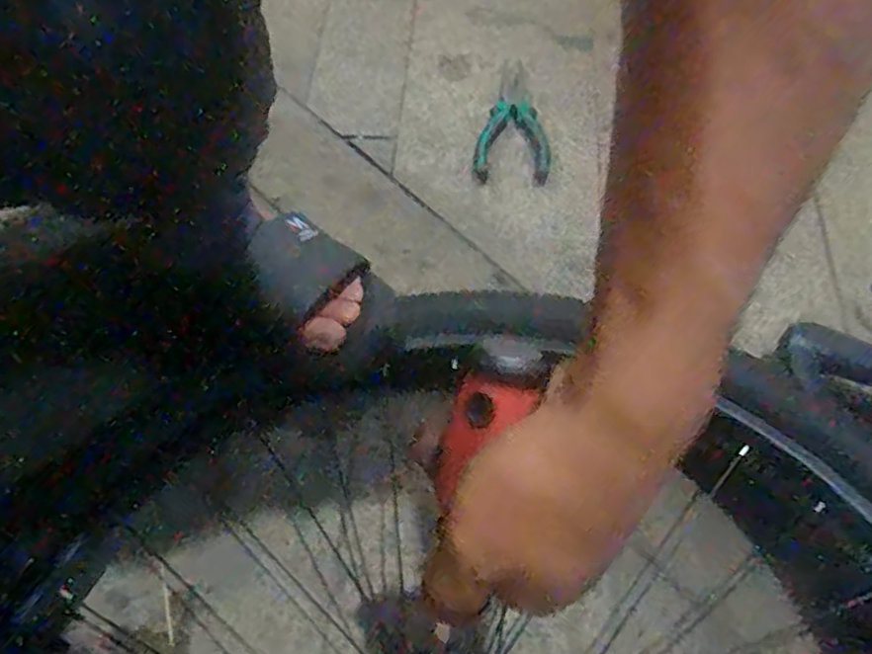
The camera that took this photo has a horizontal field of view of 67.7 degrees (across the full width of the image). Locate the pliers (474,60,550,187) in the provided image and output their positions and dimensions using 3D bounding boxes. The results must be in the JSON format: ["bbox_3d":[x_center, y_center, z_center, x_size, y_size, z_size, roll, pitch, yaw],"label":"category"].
[{"bbox_3d":[0.074,-0.204,0.638,0.070,0.013,0.148,2,63,2],"label":"pliers"}]

